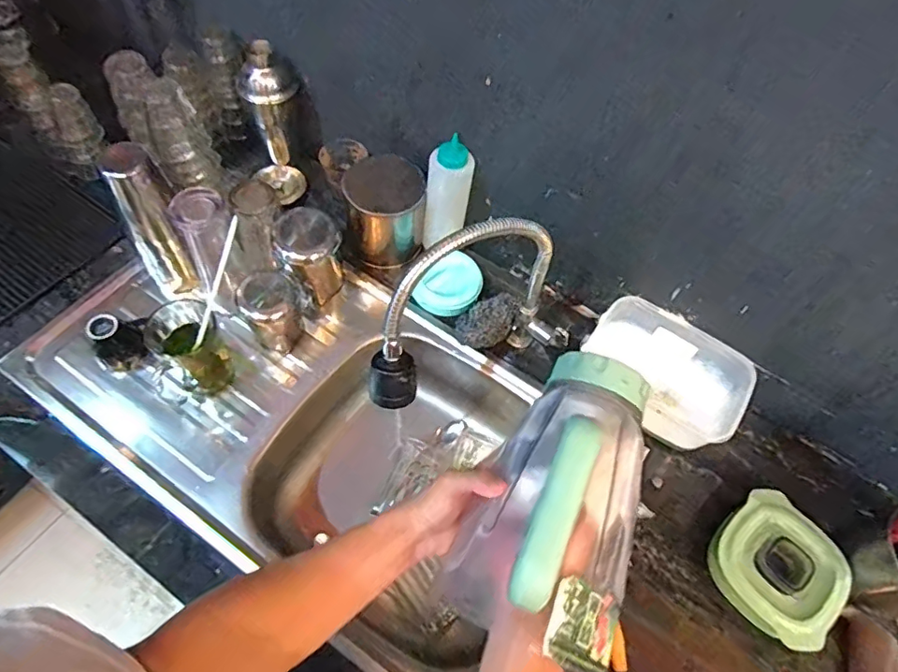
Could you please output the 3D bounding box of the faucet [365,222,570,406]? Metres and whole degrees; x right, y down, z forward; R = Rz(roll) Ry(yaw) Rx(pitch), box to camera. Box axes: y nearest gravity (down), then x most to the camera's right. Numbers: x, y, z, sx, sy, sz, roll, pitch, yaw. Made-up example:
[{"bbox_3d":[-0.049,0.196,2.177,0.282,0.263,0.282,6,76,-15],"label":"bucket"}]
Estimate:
[{"bbox_3d":[0.025,-0.004,0.614,0.274,0.288,0.077,-32,68,-20],"label":"faucet"}]

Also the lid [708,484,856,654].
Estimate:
[{"bbox_3d":[0.379,0.266,0.623,0.133,0.033,0.134,-39,71,-23],"label":"lid"}]

